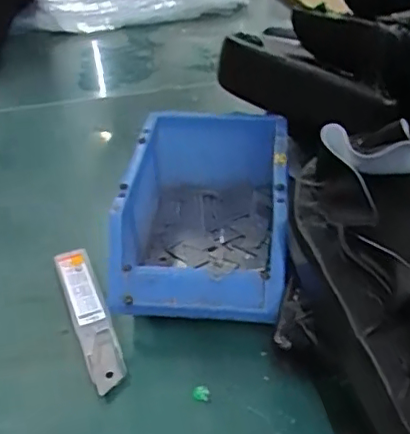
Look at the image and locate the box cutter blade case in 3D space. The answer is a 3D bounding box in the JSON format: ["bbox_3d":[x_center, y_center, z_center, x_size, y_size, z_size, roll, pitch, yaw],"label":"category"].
[{"bbox_3d":[-0.082,0.068,0.405,0.024,0.014,0.122,-16,41,-16],"label":"box cutter blade case"}]

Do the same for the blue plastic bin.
[{"bbox_3d":[0.000,-0.003,0.440,0.117,0.075,0.179,2,39,5],"label":"blue plastic bin"}]

